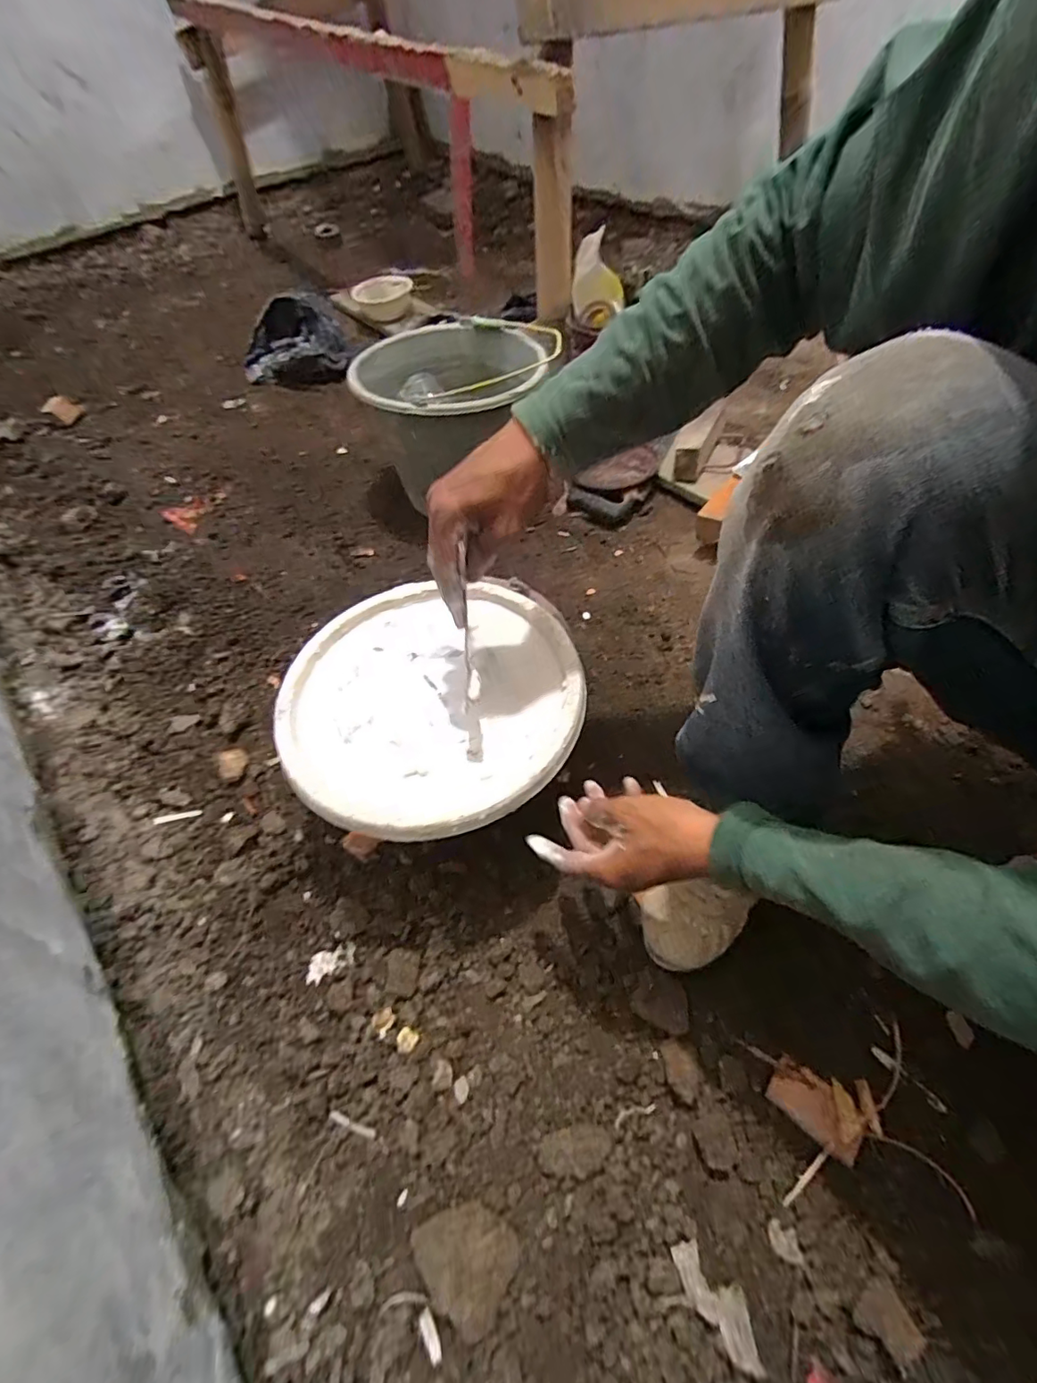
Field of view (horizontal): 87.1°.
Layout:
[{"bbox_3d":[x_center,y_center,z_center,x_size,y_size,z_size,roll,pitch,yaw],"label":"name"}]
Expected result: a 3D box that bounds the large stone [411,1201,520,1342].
[{"bbox_3d":[-0.043,0.437,0.423,0.075,0.021,0.062,26,60,20],"label":"large stone"}]

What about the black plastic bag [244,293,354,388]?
[{"bbox_3d":[-0.533,-0.822,1.289,0.199,0.122,0.216,38,64,26],"label":"black plastic bag"}]

